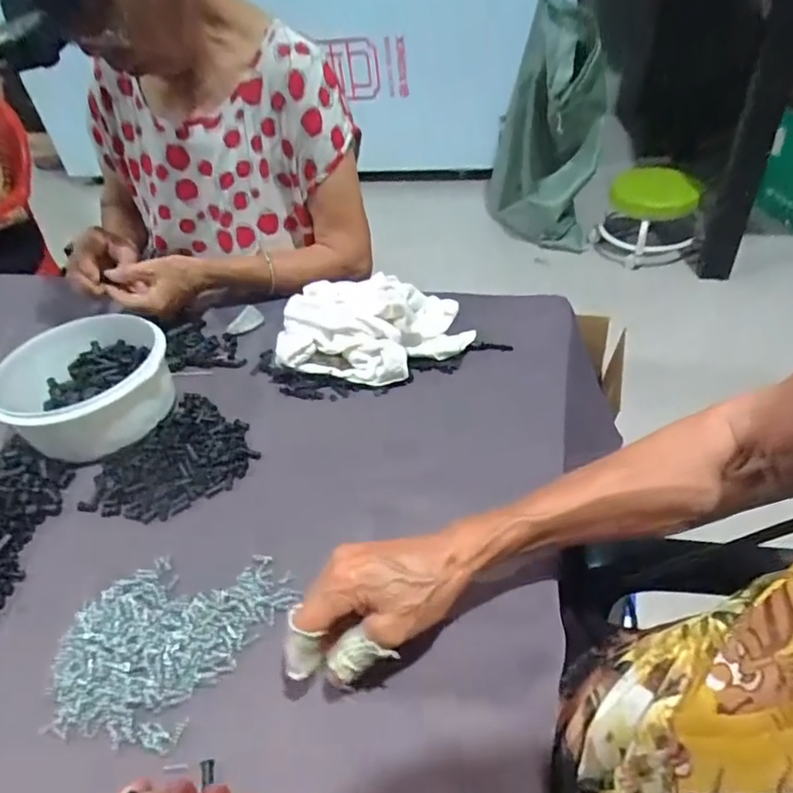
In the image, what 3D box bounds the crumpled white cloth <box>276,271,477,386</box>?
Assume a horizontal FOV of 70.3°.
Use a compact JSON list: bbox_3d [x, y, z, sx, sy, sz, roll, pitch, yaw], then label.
[{"bbox_3d":[-0.024,-0.077,0.623,0.208,0.067,0.143,-24,45,-19],"label":"crumpled white cloth"}]

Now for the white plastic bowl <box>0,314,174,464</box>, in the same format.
[{"bbox_3d":[-0.311,-0.009,0.576,0.152,0.074,0.161,-3,42,3],"label":"white plastic bowl"}]

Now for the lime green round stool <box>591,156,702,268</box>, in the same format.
[{"bbox_3d":[0.736,-0.536,1.653,0.298,0.210,0.260,12,45,19],"label":"lime green round stool"}]

